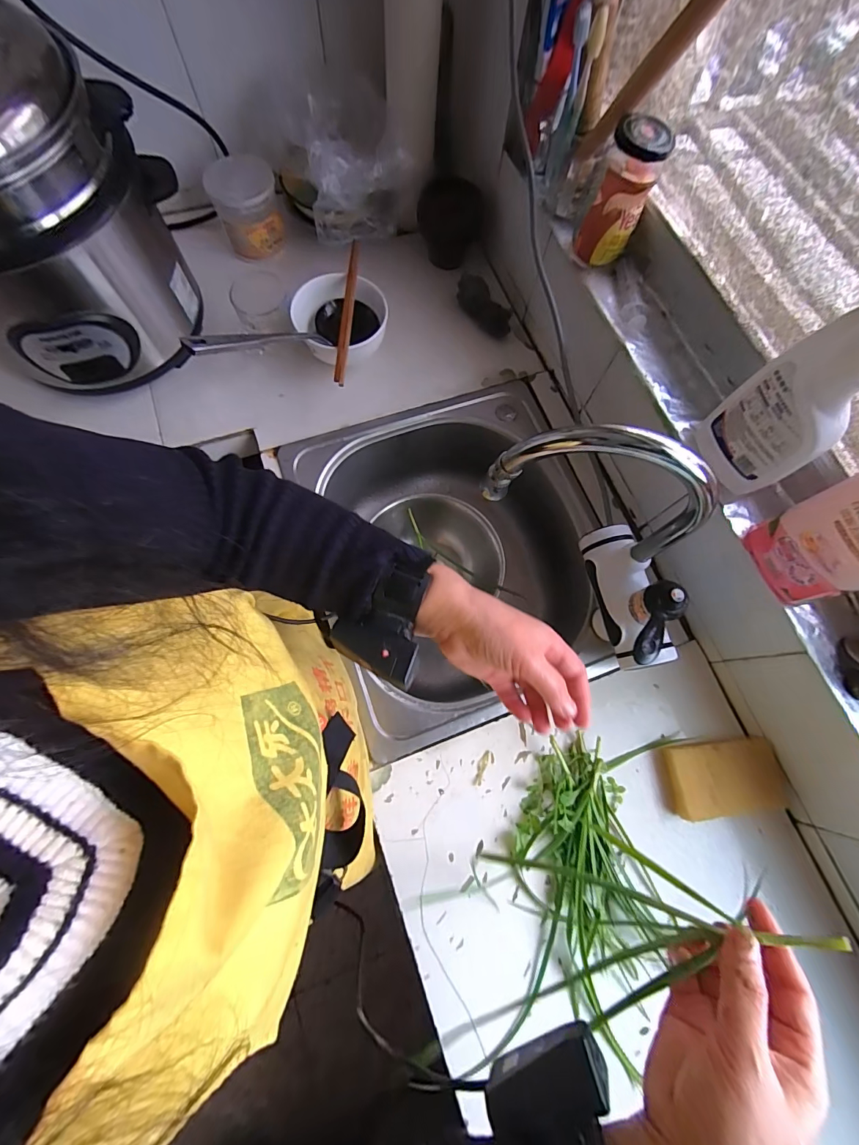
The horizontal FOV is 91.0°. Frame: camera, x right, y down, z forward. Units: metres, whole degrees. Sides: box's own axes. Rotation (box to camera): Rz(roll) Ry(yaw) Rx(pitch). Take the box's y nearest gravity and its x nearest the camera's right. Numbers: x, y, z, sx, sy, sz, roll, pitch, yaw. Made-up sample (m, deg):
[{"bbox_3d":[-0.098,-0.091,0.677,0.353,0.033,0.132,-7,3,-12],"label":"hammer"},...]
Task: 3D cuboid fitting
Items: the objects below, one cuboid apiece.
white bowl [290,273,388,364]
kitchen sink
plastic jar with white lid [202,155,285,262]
[{"bbox_3d":[-0.131,-0.374,0.647,0.134,0.077,0.134,1,74,-2],"label":"white bowl"},{"bbox_3d":[0.050,-0.021,0.663,0.404,0.154,0.470,-17,75,-7],"label":"kitchen sink"},{"bbox_3d":[-0.298,-0.597,0.695,0.106,0.091,0.102,1,74,-2],"label":"plastic jar with white lid"}]

